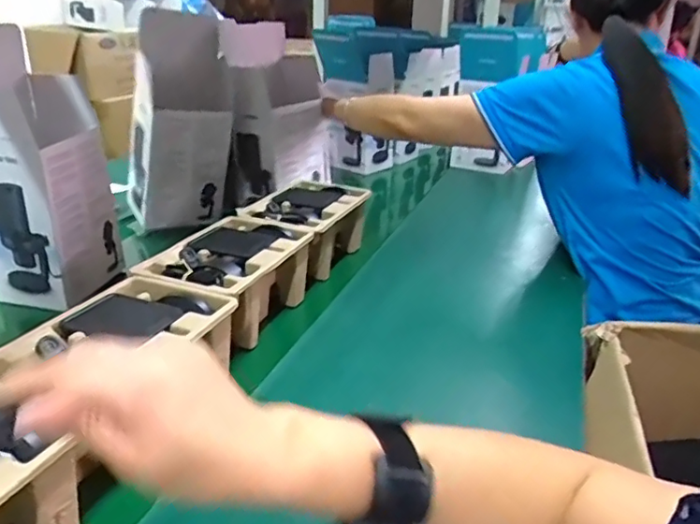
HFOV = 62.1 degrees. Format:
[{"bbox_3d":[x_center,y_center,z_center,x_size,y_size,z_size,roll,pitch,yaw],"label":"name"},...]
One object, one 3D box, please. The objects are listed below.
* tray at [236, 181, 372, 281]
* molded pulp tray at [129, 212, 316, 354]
[{"bbox_3d":[-0.068,-0.062,1.011,0.162,0.104,0.255,12,26,22],"label":"tray"},{"bbox_3d":[-0.158,0.026,0.793,0.152,0.103,0.256,9,25,17],"label":"molded pulp tray"}]

